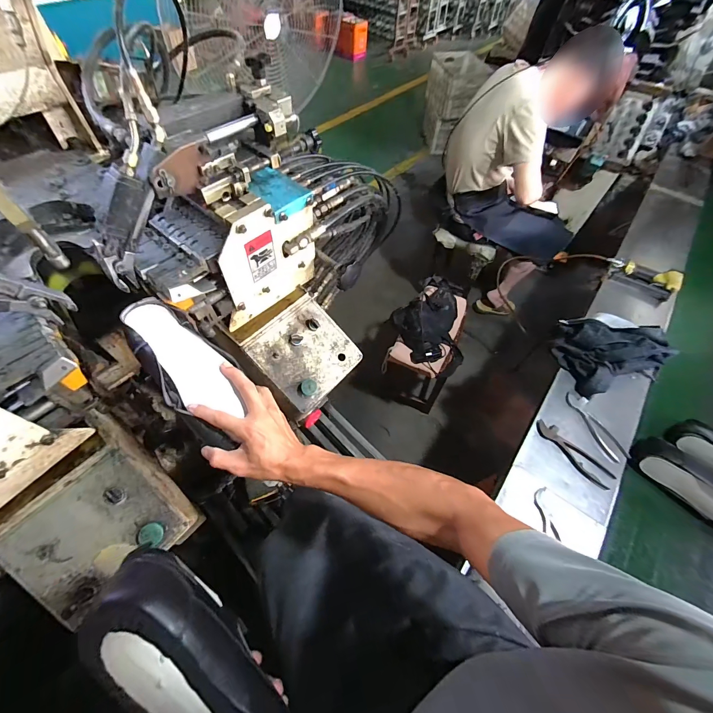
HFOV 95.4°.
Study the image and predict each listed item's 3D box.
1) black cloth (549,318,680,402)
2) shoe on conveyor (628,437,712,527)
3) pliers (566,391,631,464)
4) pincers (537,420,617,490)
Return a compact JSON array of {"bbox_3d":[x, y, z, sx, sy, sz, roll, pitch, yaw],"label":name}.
[{"bbox_3d":[0.728,-0.032,0.932,0.275,0.120,0.229,-12,59,-10],"label":"black cloth"},{"bbox_3d":[0.811,0.322,0.760,0.304,0.100,0.070,36,63,19],"label":"shoe on conveyor"},{"bbox_3d":[0.625,0.179,0.850,0.057,0.019,0.192,-20,61,-15],"label":"pliers"},{"bbox_3d":[0.540,0.240,0.810,0.064,0.012,0.197,-36,66,-22],"label":"pincers"}]

